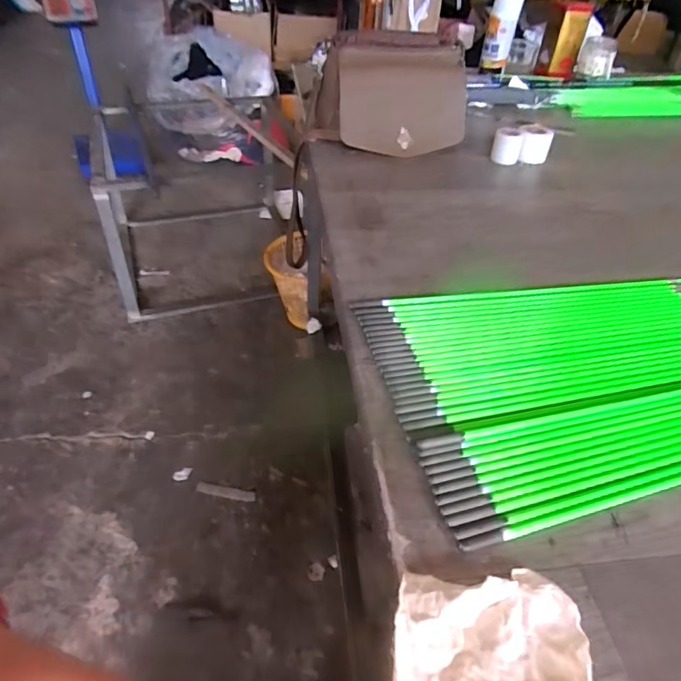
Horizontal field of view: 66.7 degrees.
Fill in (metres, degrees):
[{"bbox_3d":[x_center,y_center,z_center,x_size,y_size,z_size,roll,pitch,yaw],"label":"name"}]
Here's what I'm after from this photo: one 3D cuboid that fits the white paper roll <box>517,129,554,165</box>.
[{"bbox_3d":[0.359,-0.359,0.955,0.049,0.054,0.048,2,41,-2],"label":"white paper roll"}]

